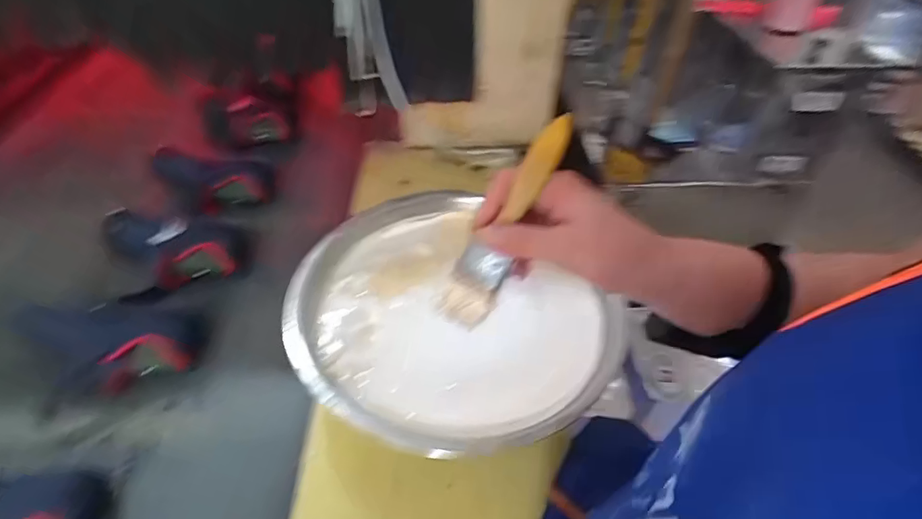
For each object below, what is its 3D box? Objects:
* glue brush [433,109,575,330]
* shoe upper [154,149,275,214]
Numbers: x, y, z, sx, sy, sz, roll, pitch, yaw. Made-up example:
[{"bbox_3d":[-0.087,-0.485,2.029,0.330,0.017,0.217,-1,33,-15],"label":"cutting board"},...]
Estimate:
[{"bbox_3d":[0.030,-0.027,0.335,0.035,0.021,0.154,30,96,25],"label":"glue brush"},{"bbox_3d":[-0.436,-0.134,0.841,0.212,0.059,0.102,3,45,1],"label":"shoe upper"}]

